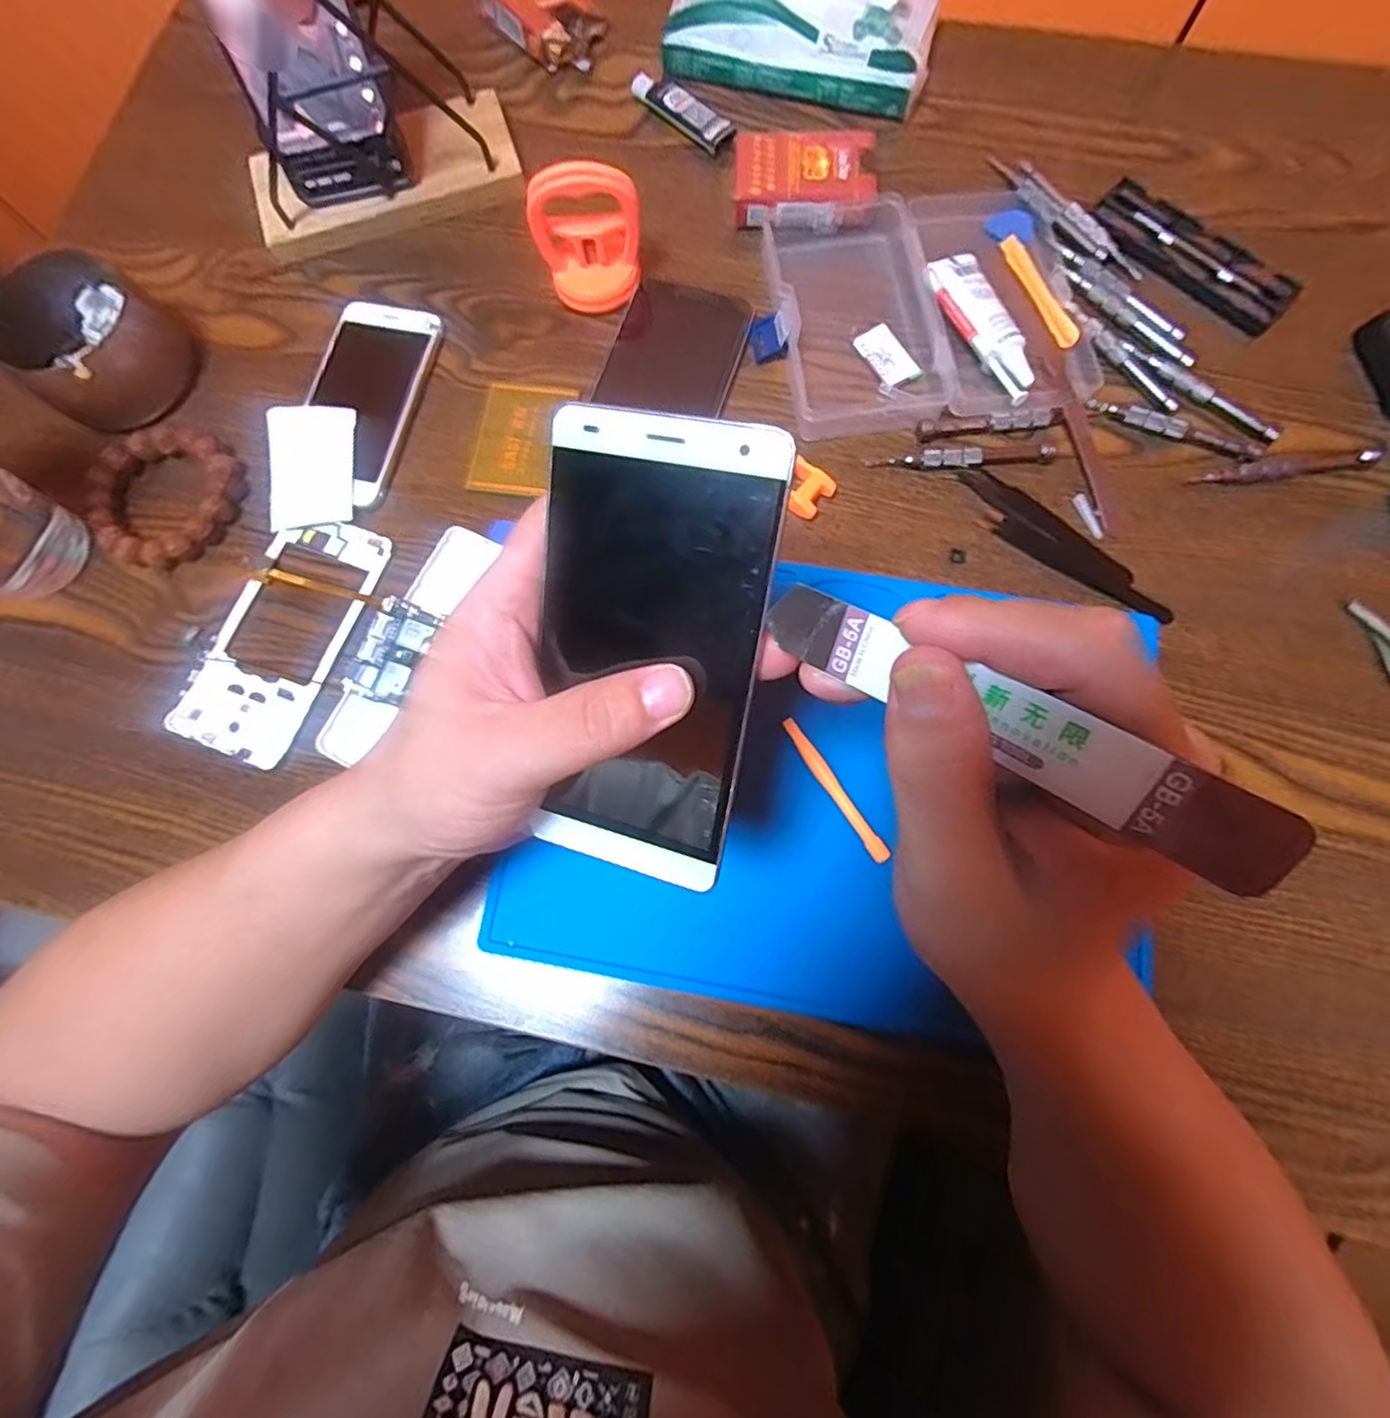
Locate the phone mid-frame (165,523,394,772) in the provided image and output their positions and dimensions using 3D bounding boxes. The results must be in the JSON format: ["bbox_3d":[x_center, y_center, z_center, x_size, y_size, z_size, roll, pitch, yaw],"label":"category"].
[{"bbox_3d":[-0.229,-0.042,0.349,0.069,0.007,0.142,20,78,6],"label":"phone mid-frame"}]

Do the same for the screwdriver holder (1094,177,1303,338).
[{"bbox_3d":[0.305,-0.279,0.384,0.125,0.007,0.048,39,81,10],"label":"screwdriver holder"}]

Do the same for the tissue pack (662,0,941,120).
[{"bbox_3d":[0.071,-0.455,0.412,0.173,0.049,0.080,17,78,5],"label":"tissue pack"}]

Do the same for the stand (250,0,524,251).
[{"bbox_3d":[-0.205,-0.364,0.382,0.168,0.085,0.084,-17,77,-2],"label":"stand"}]

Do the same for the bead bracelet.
[{"bbox_3d":[-0.308,-0.124,0.362,0.079,0.014,0.084,0,77,2],"label":"bead bracelet"}]

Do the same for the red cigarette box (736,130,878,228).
[{"bbox_3d":[0.070,-0.337,0.397,0.085,0.022,0.056,0,77,2],"label":"red cigarette box"}]

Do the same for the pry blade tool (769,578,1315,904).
[{"bbox_3d":[0.066,0.001,0.142,0.116,0.019,0.004,33,35,29],"label":"pry blade tool"}]

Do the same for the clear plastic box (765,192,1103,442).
[{"bbox_3d":[0.138,-0.243,0.374,0.175,0.020,0.159,-8,77,0],"label":"clear plastic box"}]

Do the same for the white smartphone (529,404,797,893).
[{"bbox_3d":[-0.015,-0.013,0.193,0.069,0.010,0.138,14,110,14],"label":"white smartphone"}]

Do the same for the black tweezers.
[{"bbox_3d":[0.203,-0.090,0.345,0.130,0.007,0.028,38,81,9],"label":"black tweezers"}]

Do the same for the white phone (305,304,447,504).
[{"bbox_3d":[-0.201,-0.188,0.377,0.064,0.008,0.132,12,78,4],"label":"white phone"}]

